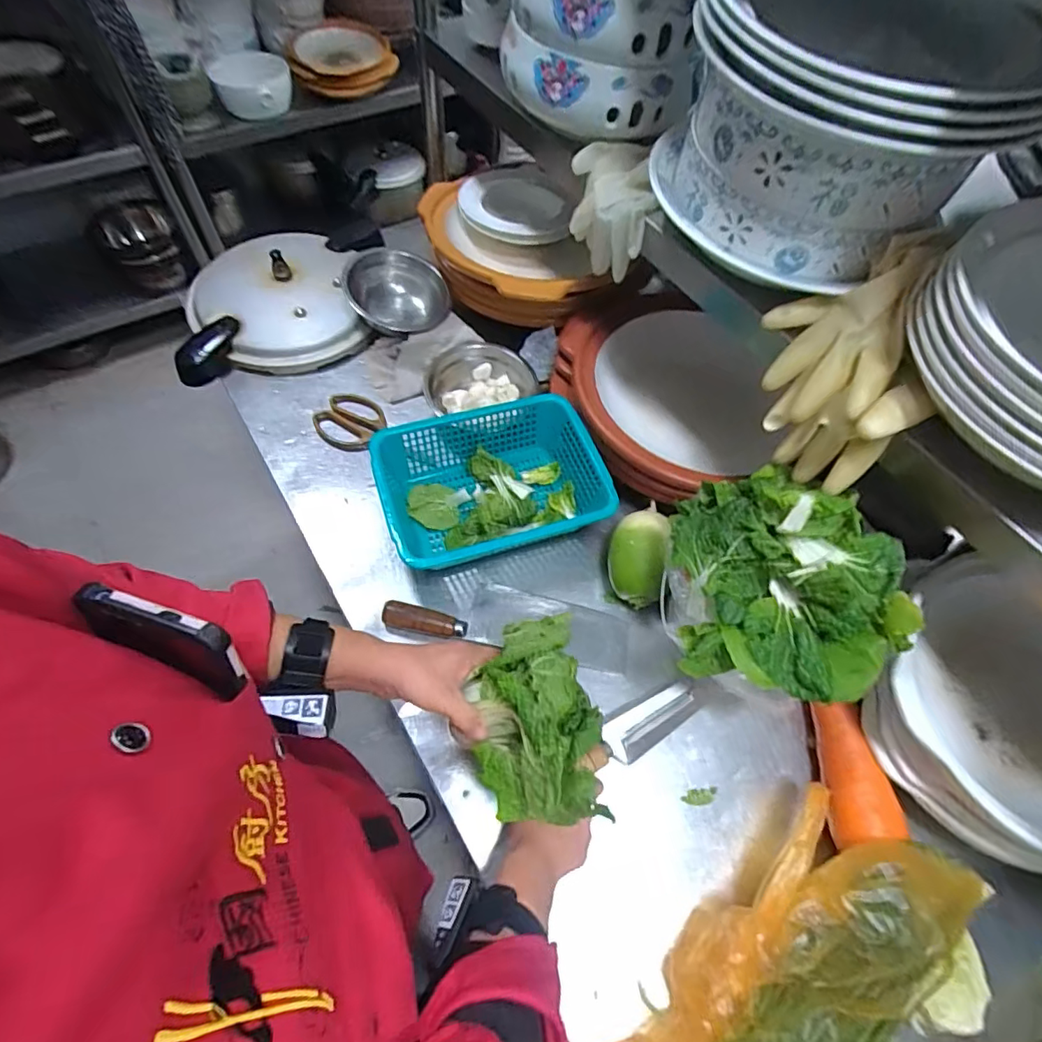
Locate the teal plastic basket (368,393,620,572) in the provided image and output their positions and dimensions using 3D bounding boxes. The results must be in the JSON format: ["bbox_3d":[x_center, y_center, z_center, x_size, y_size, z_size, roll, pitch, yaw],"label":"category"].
[{"bbox_3d":[-0.037,-0.043,0.739,0.291,0.093,0.215,-18,63,-13],"label":"teal plastic basket"}]

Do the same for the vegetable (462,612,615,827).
[{"bbox_3d":[0.009,0.161,0.448,0.098,0.088,0.162,-6,61,-7],"label":"vegetable"}]

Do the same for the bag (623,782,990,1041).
[{"bbox_3d":[0.242,0.423,0.478,0.388,0.097,0.170,-38,69,-8],"label":"bag"}]

